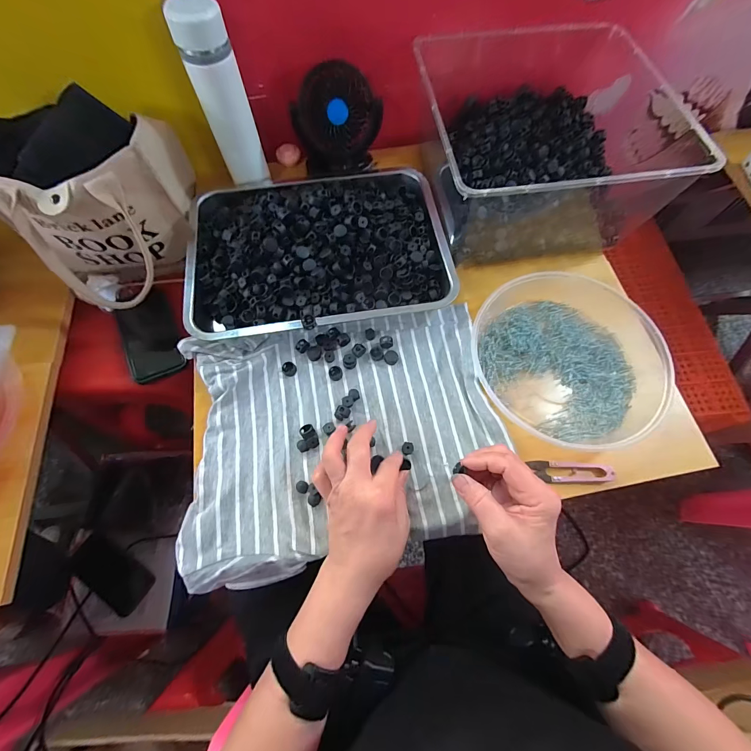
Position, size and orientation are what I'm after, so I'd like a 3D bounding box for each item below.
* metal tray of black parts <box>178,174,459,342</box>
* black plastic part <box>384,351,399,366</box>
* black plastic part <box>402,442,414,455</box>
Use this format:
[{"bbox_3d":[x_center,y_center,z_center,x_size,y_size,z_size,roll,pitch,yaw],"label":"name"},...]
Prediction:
[{"bbox_3d":[-0.079,-0.189,0.464,0.345,0.067,0.256,-7,69,-3],"label":"metal tray of black parts"},{"bbox_3d":[0.020,-0.023,0.439,0.018,0.007,0.018,-3,68,-2],"label":"black plastic part"},{"bbox_3d":[0.038,0.084,0.399,0.014,0.007,0.014,0,68,-1],"label":"black plastic part"}]

